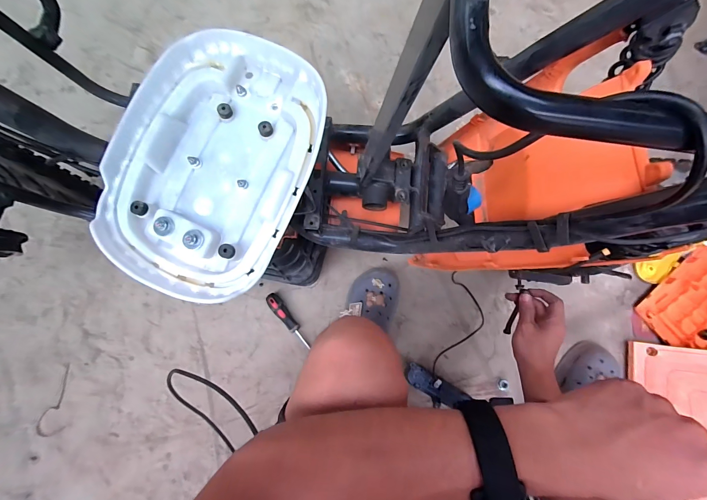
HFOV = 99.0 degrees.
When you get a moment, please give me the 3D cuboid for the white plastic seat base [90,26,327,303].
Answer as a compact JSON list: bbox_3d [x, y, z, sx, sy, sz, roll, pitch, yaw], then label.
[{"bbox_3d":[-0.199,-0.121,0.424,0.270,0.072,0.365,23,79,6],"label":"white plastic seat base"}]

